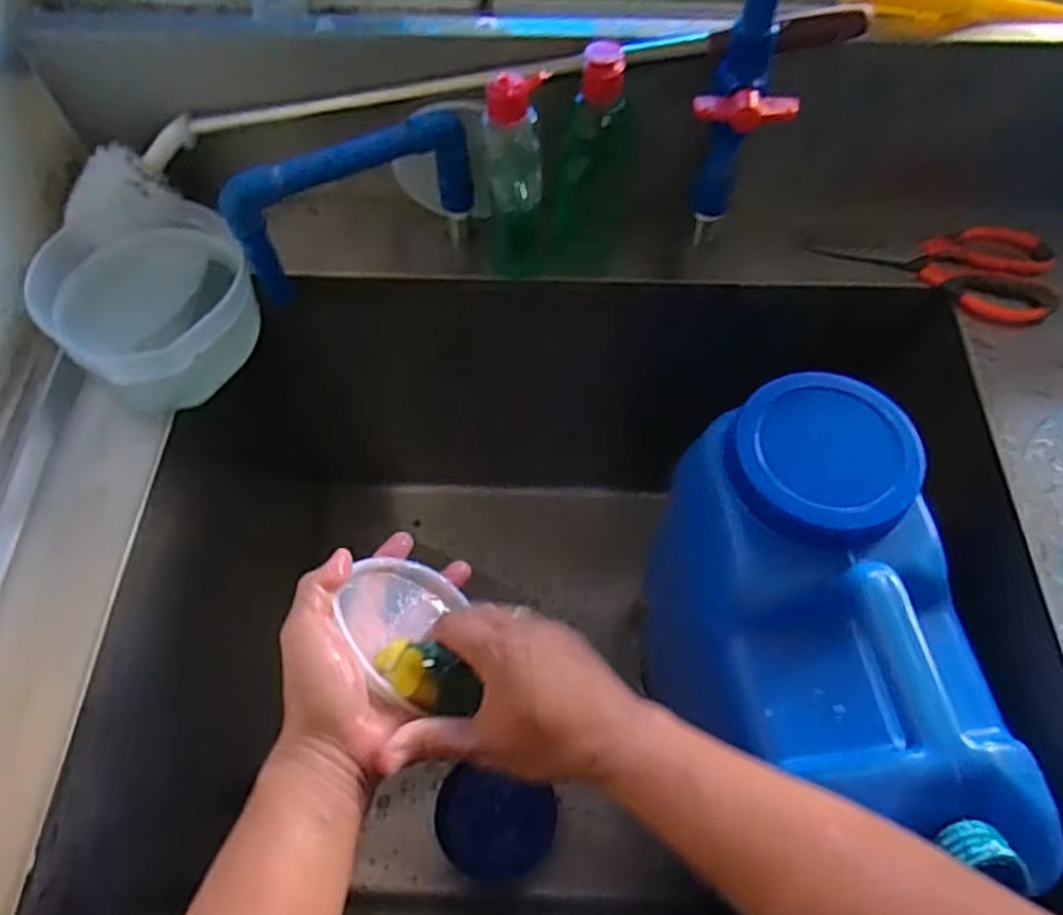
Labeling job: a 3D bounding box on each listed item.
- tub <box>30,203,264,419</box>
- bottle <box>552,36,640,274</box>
[{"bbox_3d":[-0.274,-0.115,0.534,0.139,0.077,0.139,0,62,0],"label":"tub"},{"bbox_3d":[0.052,-0.219,0.565,0.062,0.193,0.043,8,62,4],"label":"bottle"}]

